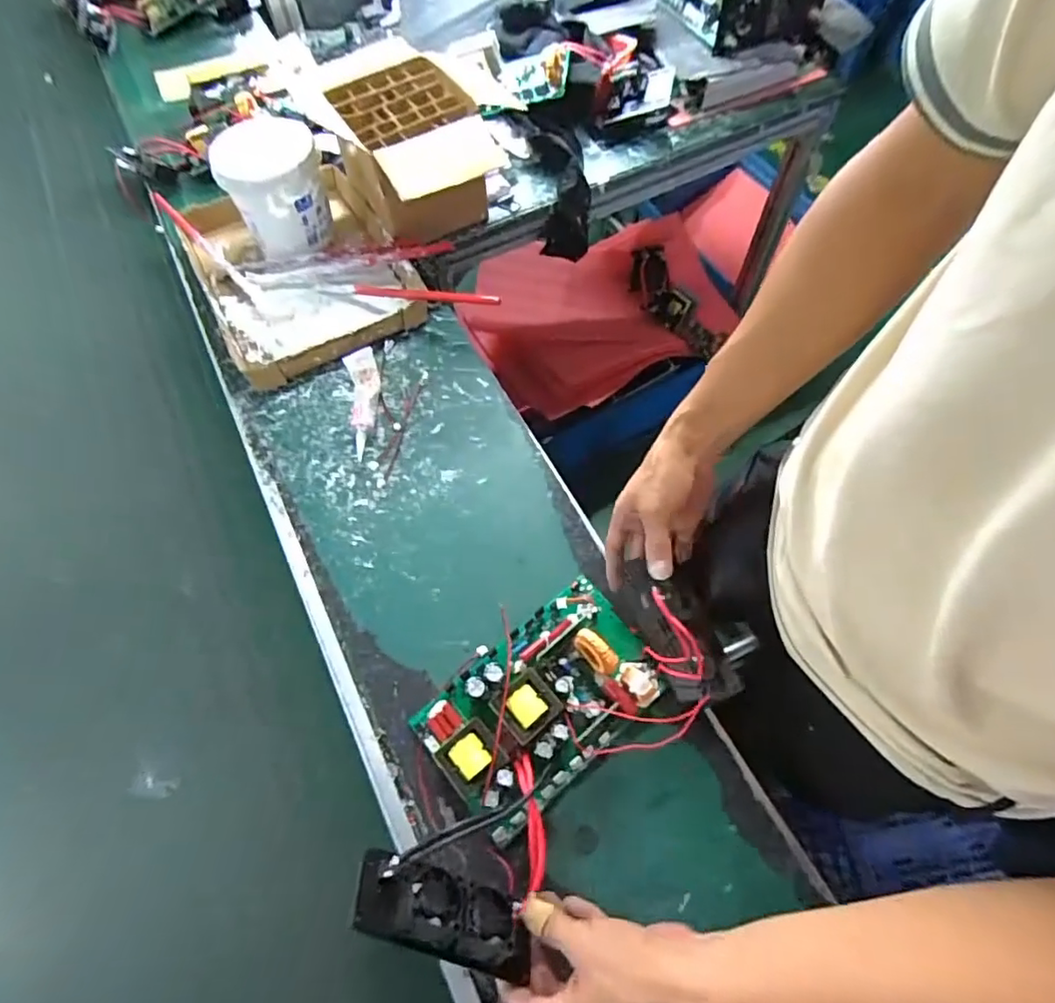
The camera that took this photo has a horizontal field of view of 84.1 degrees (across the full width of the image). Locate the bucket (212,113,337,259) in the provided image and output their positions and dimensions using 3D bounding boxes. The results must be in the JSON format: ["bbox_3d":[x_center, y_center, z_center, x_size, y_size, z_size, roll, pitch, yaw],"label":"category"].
[{"bbox_3d":[-0.329,-0.412,0.773,0.119,0.121,0.129,-16,63,-7],"label":"bucket"}]

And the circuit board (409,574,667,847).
[{"bbox_3d":[0.017,0.170,0.511,0.210,0.040,0.132,-37,68,-16],"label":"circuit board"}]

